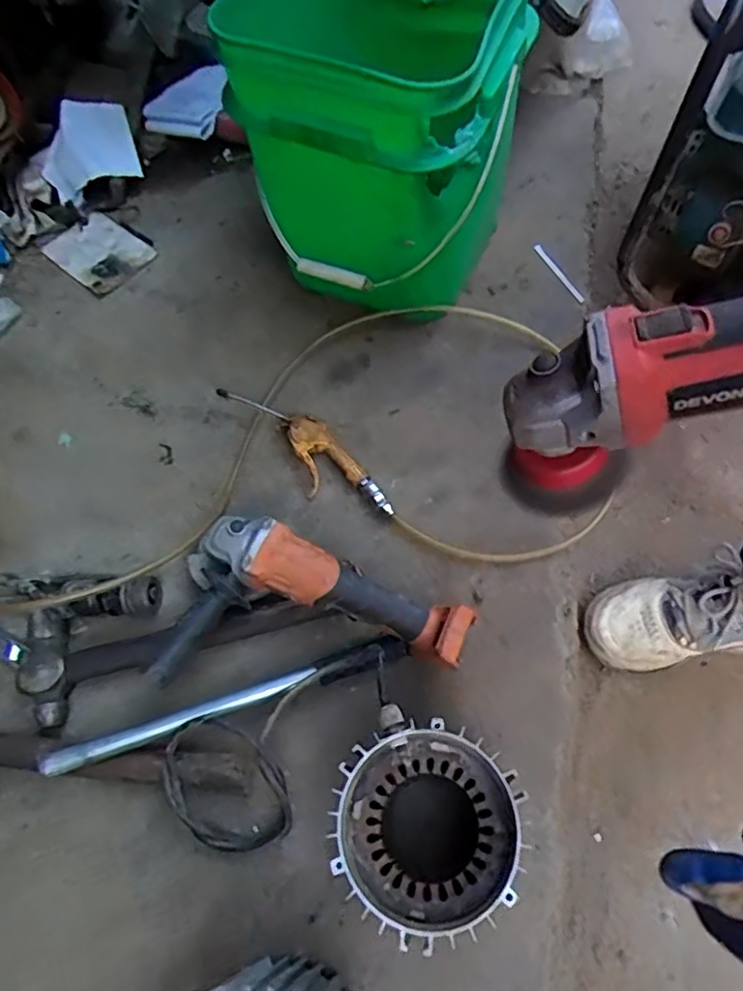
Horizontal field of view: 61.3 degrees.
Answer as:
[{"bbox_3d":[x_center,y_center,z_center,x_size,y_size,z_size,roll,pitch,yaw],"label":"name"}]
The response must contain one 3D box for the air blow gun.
[{"bbox_3d":[-0.074,-0.052,0.737,0.078,0.041,0.238,-37,69,-18],"label":"air blow gun"}]

